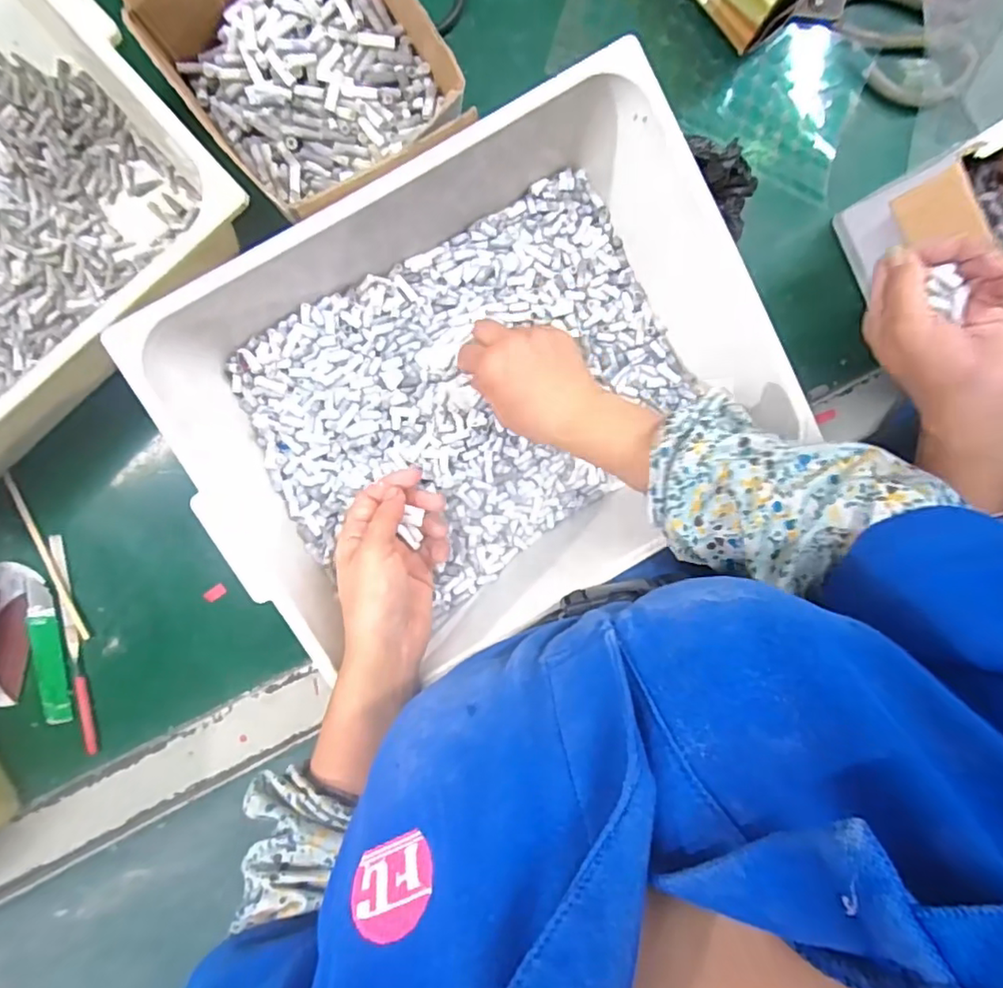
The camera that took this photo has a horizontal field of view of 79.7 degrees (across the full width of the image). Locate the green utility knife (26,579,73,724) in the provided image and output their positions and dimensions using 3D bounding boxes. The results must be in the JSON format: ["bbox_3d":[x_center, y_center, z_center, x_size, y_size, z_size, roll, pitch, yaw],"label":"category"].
[{"bbox_3d":[-0.357,0.127,0.474,0.023,0.006,0.117,-2,99,-4],"label":"green utility knife"}]

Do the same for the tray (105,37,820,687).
[{"bbox_3d":[-0.017,-0.074,0.422,0.359,0.117,0.278,-32,100,0],"label":"tray"}]

